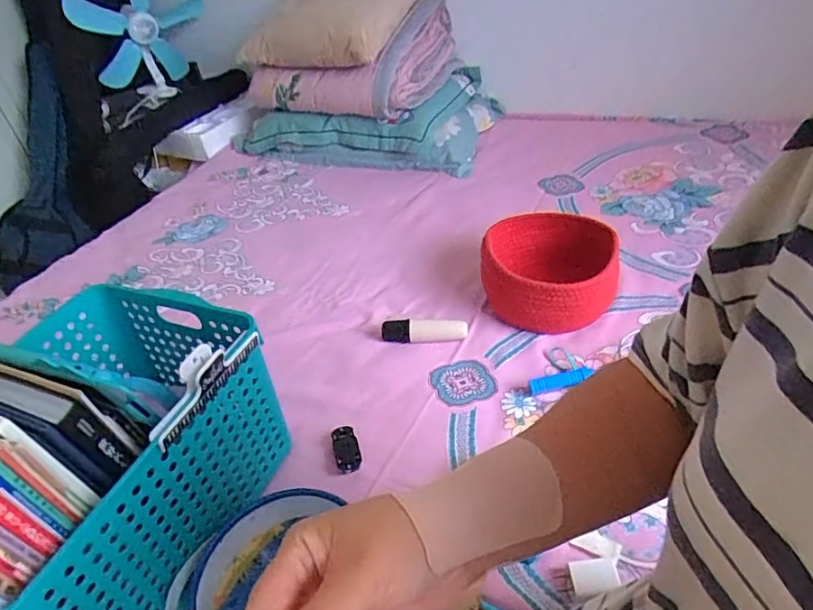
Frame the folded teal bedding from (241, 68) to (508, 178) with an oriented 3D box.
[{"bbox_3d":[-0.134,-0.520,1.486,0.727,0.136,0.384,7,43,17],"label":"folded teal bedding"}]

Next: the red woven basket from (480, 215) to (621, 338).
[{"bbox_3d":[0.221,-0.050,0.842,0.198,0.112,0.190,-1,39,11],"label":"red woven basket"}]

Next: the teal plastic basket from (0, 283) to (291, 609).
[{"bbox_3d":[-0.328,0.171,0.589,0.278,0.230,0.328,11,42,25],"label":"teal plastic basket"}]

